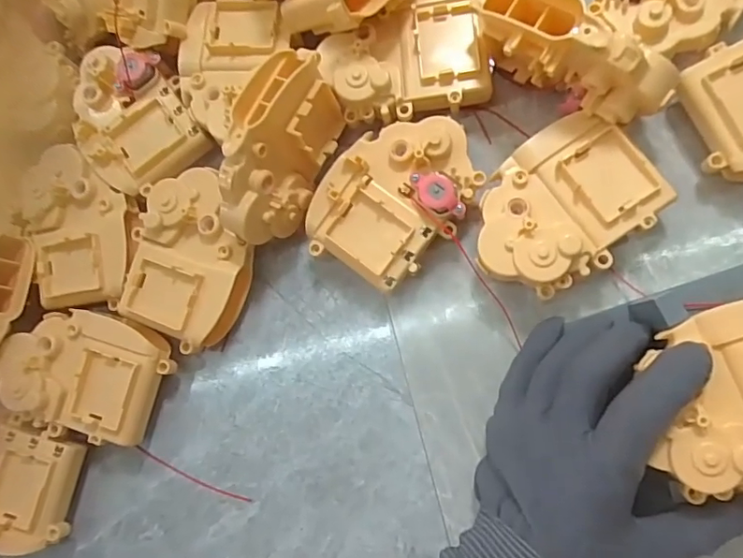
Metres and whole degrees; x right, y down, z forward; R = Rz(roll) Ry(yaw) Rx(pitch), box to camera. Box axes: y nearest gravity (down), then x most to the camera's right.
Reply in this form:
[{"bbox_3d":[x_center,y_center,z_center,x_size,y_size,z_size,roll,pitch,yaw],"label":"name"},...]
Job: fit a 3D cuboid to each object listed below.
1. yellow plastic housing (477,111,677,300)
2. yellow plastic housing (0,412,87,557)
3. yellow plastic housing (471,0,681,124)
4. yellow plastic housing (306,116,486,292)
[{"bbox_3d":[0.098,-0.037,0.279,0.094,0.034,0.070,-41,77,4],"label":"yellow plastic housing"},{"bbox_3d":[-0.224,0.120,0.318,0.088,0.032,0.066,11,85,13],"label":"yellow plastic housing"},{"bbox_3d":[0.092,-0.116,0.262,0.115,0.052,0.040,42,92,14],"label":"yellow plastic housing"},{"bbox_3d":[0.012,-0.046,0.295,0.071,0.032,0.096,39,92,14],"label":"yellow plastic housing"}]

